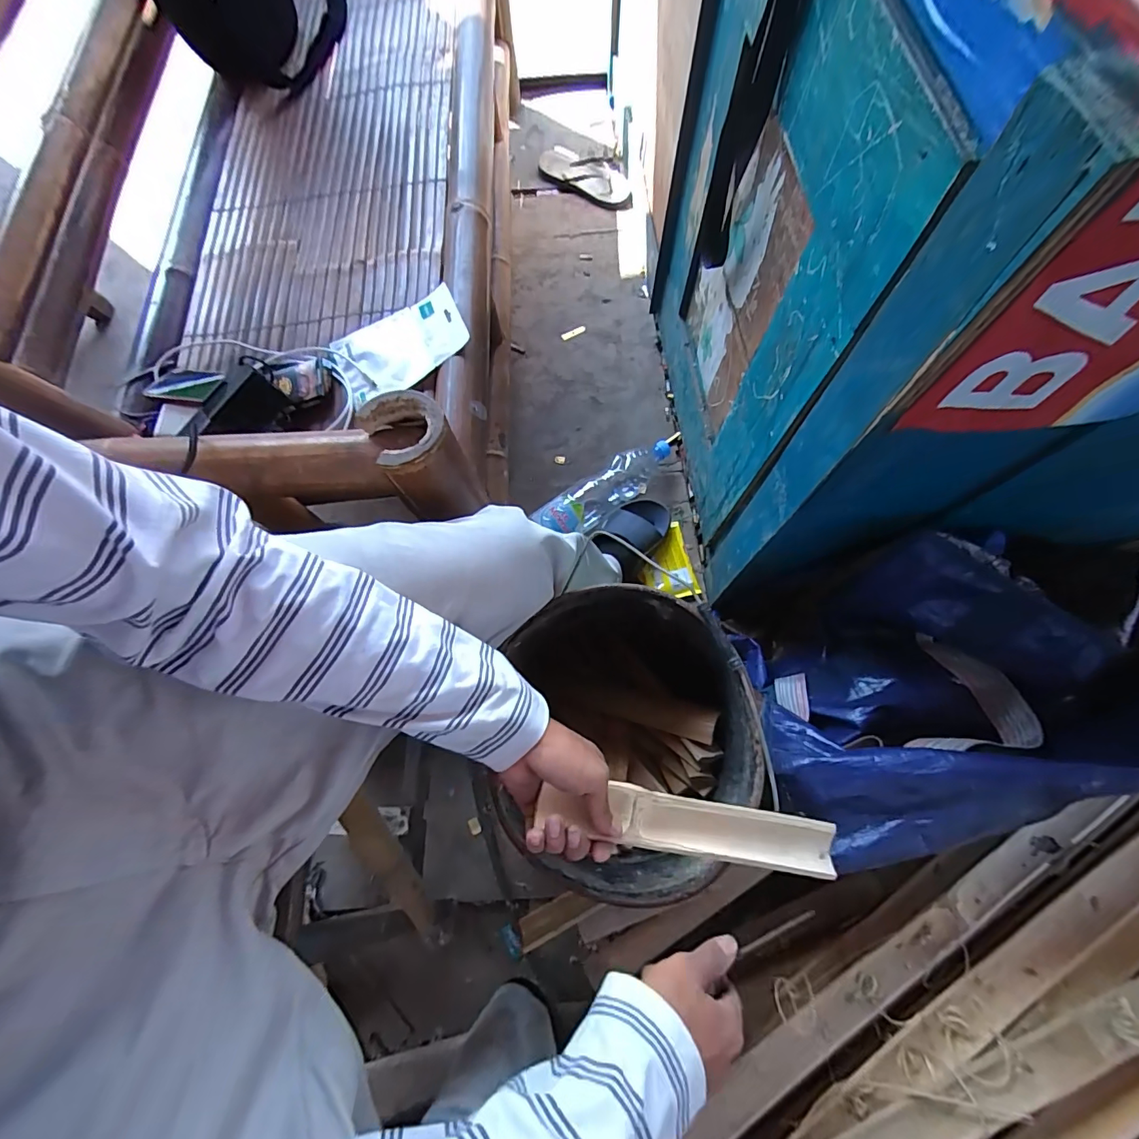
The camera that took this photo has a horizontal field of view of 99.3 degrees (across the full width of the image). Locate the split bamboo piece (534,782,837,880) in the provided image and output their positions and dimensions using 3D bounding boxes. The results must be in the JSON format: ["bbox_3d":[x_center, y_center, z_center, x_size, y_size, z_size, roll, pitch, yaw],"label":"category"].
[{"bbox_3d":[0.114,0.228,0.428,0.284,0.014,0.046,17,73,-14],"label":"split bamboo piece"}]

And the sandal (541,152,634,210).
[{"bbox_3d":[0.043,-1.000,1.244,0.284,0.054,0.097,30,75,11],"label":"sandal"}]

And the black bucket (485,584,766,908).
[{"bbox_3d":[0.059,0.188,0.576,0.266,0.235,0.288,5,72,3],"label":"black bucket"}]

